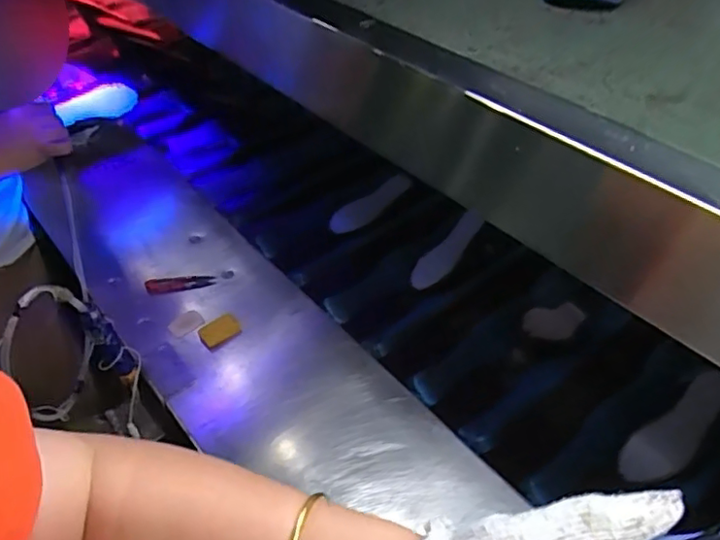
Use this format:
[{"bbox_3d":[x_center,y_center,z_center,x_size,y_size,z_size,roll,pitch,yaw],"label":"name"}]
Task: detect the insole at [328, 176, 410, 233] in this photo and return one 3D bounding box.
[{"bbox_3d":[0.021,-0.115,1.040,0.169,0.011,0.050,-33,77,-16],"label":"insole"}]

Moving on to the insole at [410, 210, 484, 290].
[{"bbox_3d":[0.140,-0.032,0.929,0.046,0.018,0.160,35,75,32],"label":"insole"}]

